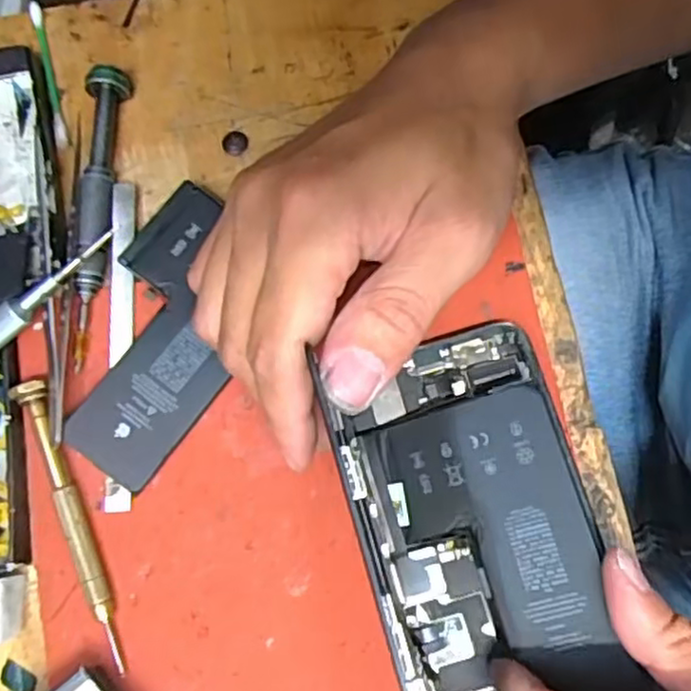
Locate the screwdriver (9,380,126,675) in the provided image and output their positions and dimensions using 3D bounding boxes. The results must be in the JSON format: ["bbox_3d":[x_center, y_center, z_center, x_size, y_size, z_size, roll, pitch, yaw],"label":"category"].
[{"bbox_3d":[-0.099,0.063,0.255,0.010,0.013,0.106,-21,77,-4],"label":"screwdriver"}]

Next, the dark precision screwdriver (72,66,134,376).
[{"bbox_3d":[-0.100,-0.054,0.280,0.012,0.017,0.121,2,77,1],"label":"dark precision screwdriver"}]

